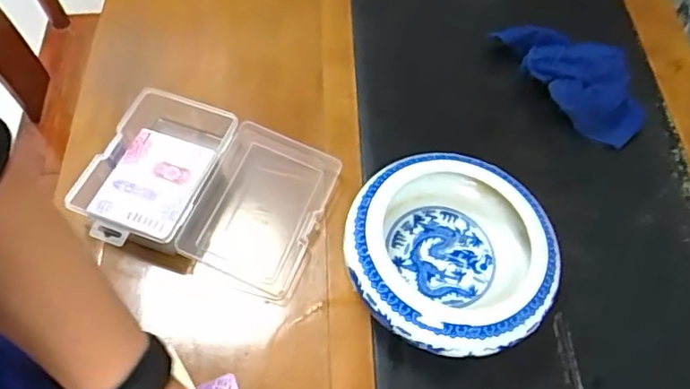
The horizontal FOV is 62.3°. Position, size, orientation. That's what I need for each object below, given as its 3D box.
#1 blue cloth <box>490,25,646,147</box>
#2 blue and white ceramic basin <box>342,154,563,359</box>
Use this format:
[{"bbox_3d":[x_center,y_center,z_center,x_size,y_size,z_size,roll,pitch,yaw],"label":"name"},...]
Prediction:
[{"bbox_3d":[0.264,-0.145,0.669,0.078,0.050,0.201,-37,66,-20],"label":"blue cloth"},{"bbox_3d":[0.099,0.058,0.543,0.188,0.063,0.186,0,59,0],"label":"blue and white ceramic basin"}]

